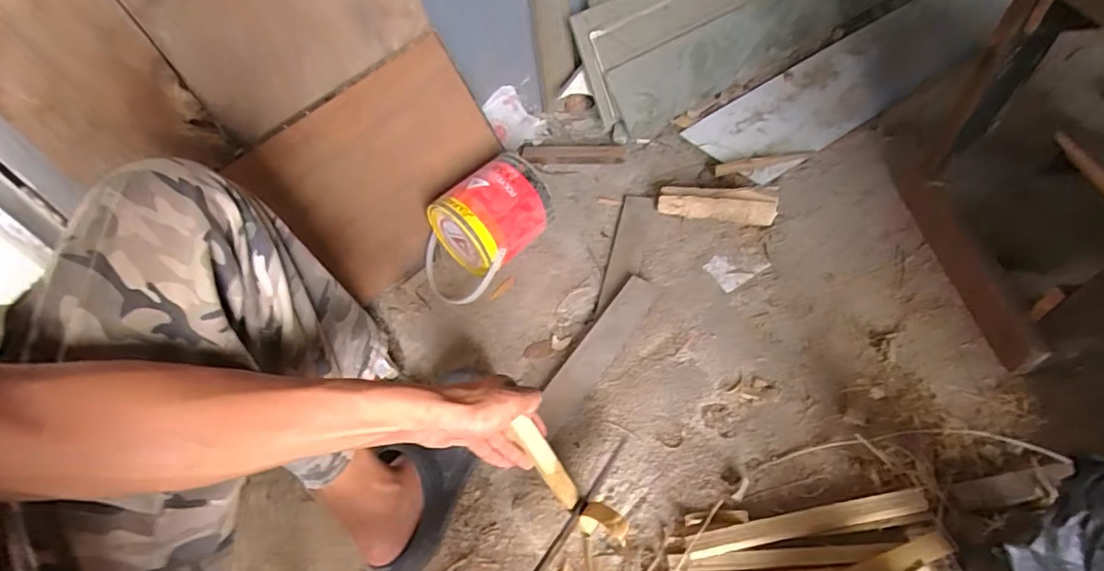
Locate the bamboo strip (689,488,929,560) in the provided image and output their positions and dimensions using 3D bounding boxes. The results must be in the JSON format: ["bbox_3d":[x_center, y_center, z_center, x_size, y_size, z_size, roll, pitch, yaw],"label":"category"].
[{"bbox_3d":[0.293,0.272,0.592,0.270,0.006,0.025,-12,61,-1],"label":"bamboo strip"}]

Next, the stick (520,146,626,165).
[{"bbox_3d":[0.044,-0.263,1.046,0.204,0.026,0.038,-2,52,6],"label":"stick"}]

